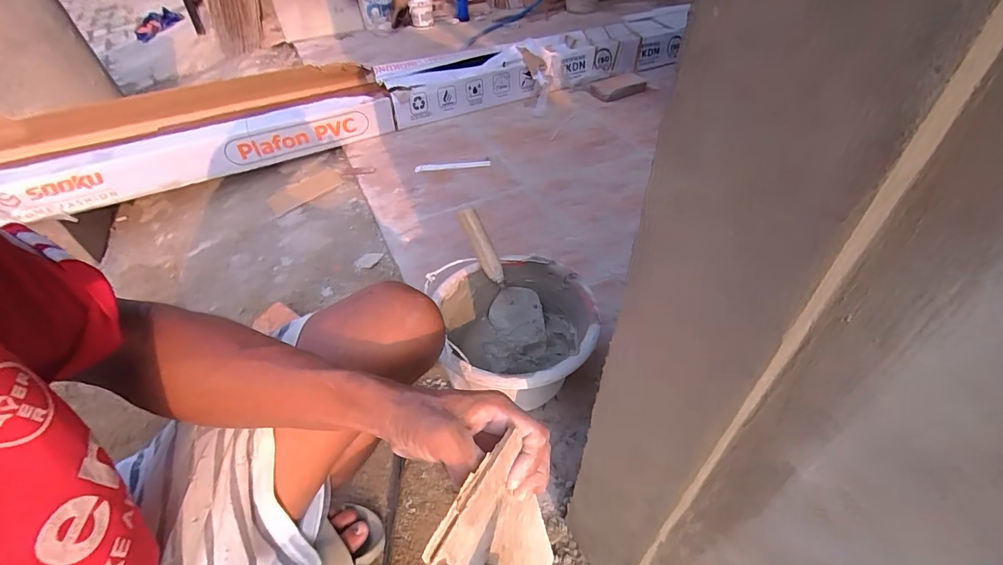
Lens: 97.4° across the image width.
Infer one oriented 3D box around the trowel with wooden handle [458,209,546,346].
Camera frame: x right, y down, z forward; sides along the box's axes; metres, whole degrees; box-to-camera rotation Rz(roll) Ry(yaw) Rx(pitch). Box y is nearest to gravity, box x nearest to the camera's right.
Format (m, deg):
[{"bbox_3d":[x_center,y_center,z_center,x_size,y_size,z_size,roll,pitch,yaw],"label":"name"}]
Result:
[{"bbox_3d":[-0.003,-0.010,0.726,0.082,0.241,0.072,-35,20,-23],"label":"trowel with wooden handle"}]

